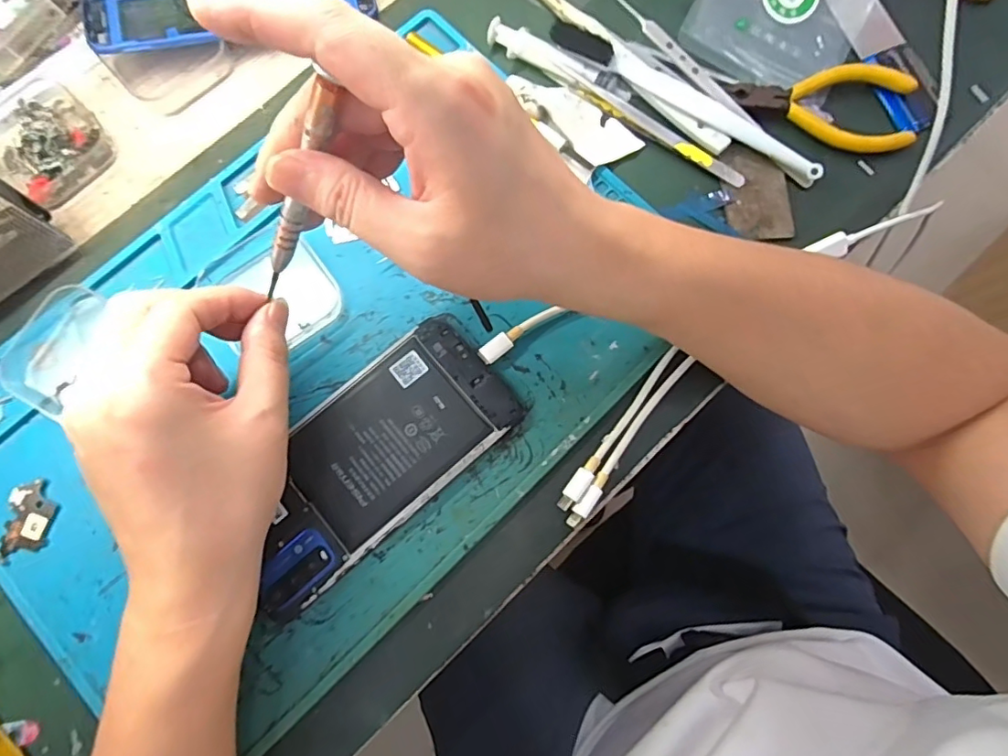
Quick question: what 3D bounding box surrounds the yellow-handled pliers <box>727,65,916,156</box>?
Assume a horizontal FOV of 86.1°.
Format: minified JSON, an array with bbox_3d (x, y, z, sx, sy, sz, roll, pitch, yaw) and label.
[{"bbox_3d":[0.183,-0.160,0.311,0.103,0.011,0.050,12,79,2],"label":"yellow-handled pliers"}]

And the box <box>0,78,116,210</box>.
[{"bbox_3d":[-0.268,-0.137,0.313,0.063,0.021,0.066,-43,83,-8],"label":"box"}]

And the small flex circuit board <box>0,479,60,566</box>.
[{"bbox_3d":[-0.240,0.072,0.272,0.022,0.005,0.040,6,79,1],"label":"small flex circuit board"}]

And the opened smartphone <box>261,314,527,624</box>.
[{"bbox_3d":[-0.067,0.040,0.274,0.152,0.011,0.073,-41,82,-8],"label":"opened smartphone"}]

